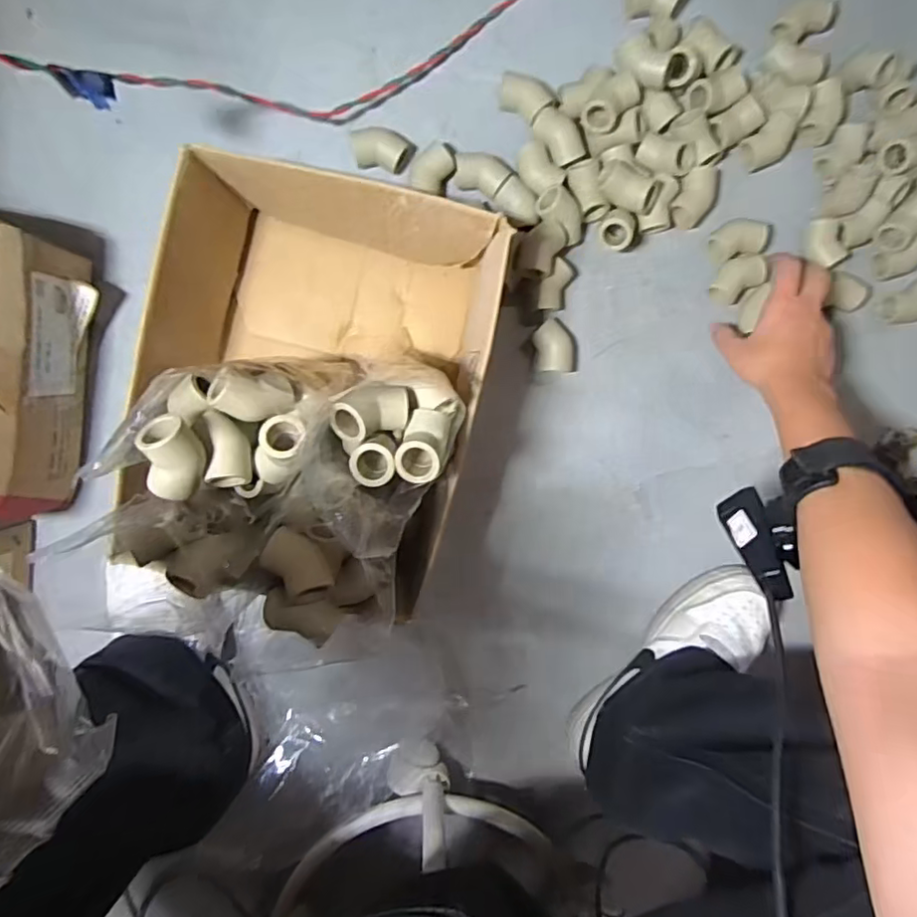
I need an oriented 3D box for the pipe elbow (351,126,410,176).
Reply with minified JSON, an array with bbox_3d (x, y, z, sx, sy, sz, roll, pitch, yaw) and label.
[{"bbox_3d":[-0.066,-0.263,0.501,0.046,0.029,0.030,1,97,-3],"label":"pipe elbow"}]

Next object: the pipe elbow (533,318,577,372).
[{"bbox_3d":[0.089,-0.100,0.525,0.039,0.026,0.045,-5,97,-2],"label":"pipe elbow"}]

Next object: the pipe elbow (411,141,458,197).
[{"bbox_3d":[-0.022,-0.248,0.503,0.036,0.023,0.039,0,97,-2],"label":"pipe elbow"}]

